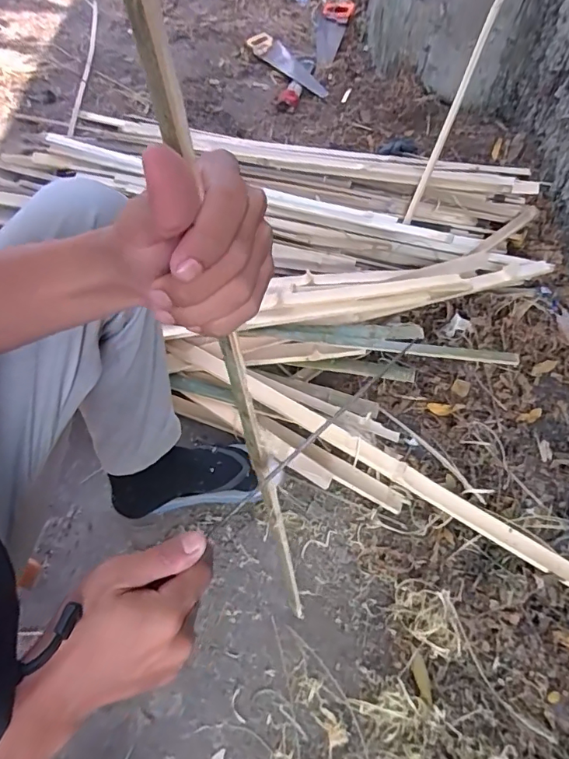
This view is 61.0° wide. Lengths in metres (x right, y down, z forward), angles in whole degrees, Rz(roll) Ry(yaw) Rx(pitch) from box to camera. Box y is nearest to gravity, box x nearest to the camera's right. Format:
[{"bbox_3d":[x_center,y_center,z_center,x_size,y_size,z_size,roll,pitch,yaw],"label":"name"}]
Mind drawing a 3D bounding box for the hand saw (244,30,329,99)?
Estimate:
[{"bbox_3d":[0.004,-1.029,1.569,0.091,0.032,0.484,-20,59,-19],"label":"hand saw"}]

